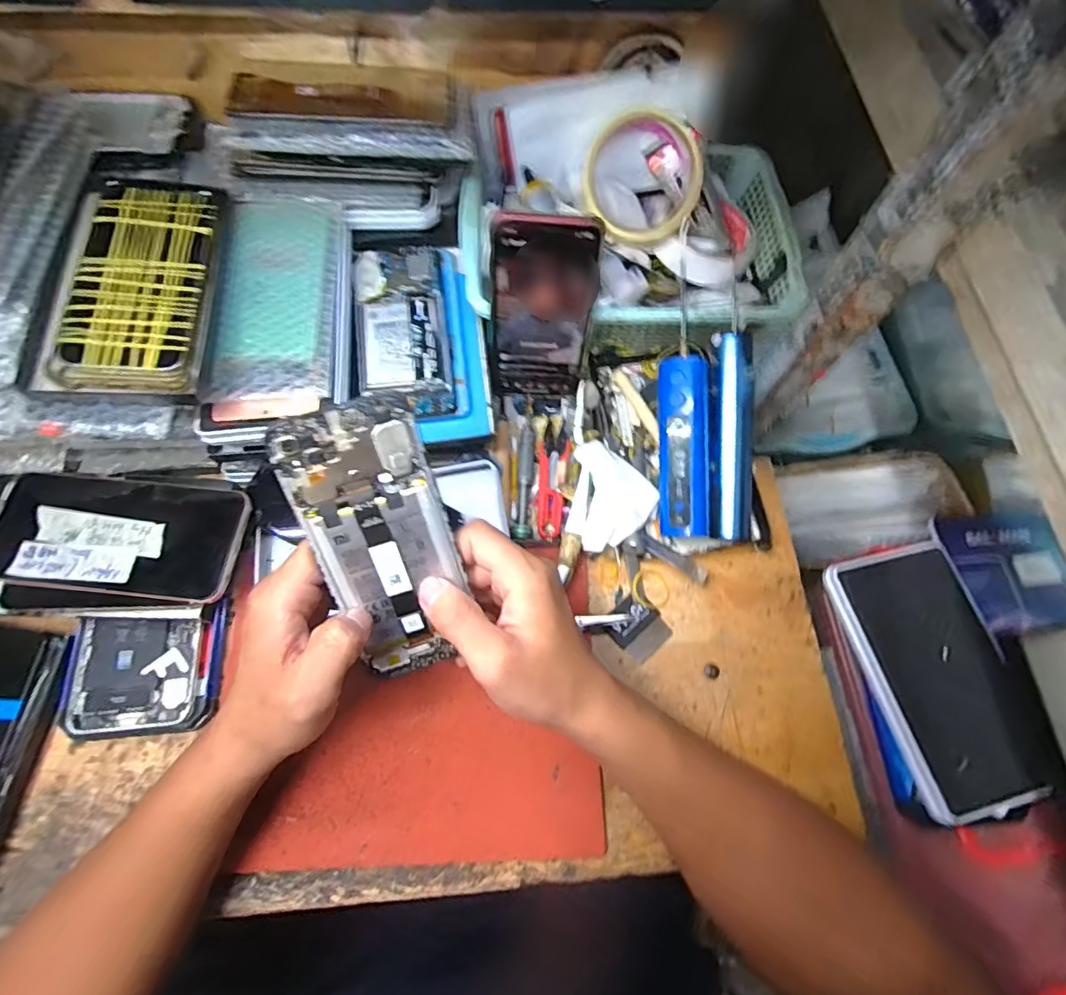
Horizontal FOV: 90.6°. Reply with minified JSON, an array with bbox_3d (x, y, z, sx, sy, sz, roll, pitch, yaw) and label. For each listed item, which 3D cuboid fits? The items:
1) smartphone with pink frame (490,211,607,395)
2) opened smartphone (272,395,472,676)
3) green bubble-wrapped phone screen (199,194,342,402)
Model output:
[{"bbox_3d":[0.006,-0.135,0.395,0.072,0.150,0.007,3,52,-3],"label":"smartphone with pink frame"},{"bbox_3d":[-0.080,0.027,0.289,0.071,0.007,0.159,-13,111,-7],"label":"opened smartphone"},{"bbox_3d":[-0.184,-0.149,0.384,0.083,0.009,0.167,3,75,-10],"label":"green bubble-wrapped phone screen"}]

